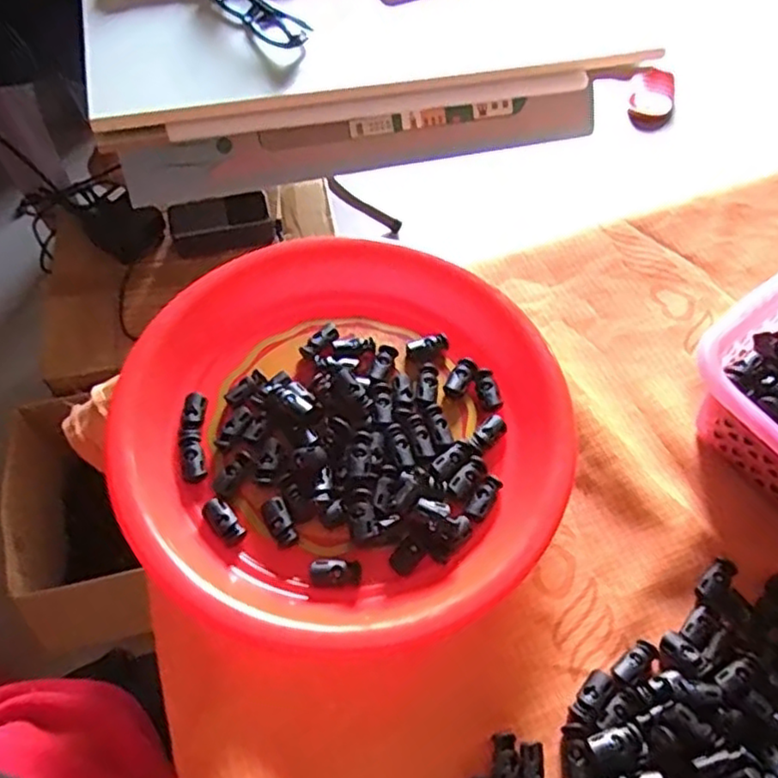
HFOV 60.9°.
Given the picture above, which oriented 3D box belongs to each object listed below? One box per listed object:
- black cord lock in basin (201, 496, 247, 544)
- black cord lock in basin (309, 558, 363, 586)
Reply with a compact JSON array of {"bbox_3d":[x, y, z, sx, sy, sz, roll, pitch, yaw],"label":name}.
[{"bbox_3d":[-0.090,0.071,0.360,0.013,0.008,0.027,-36,69,-21],"label":"black cord lock in basin"},{"bbox_3d":[-0.028,0.097,0.351,0.027,0.005,0.013,-1,61,-4],"label":"black cord lock in basin"}]

